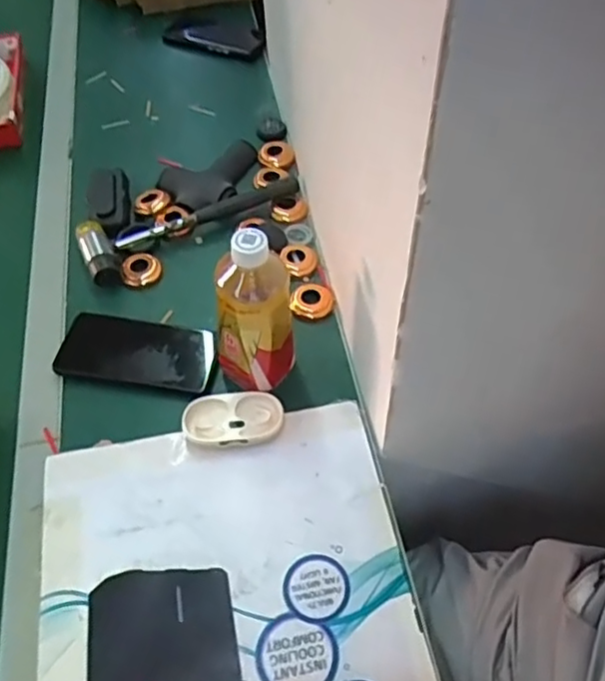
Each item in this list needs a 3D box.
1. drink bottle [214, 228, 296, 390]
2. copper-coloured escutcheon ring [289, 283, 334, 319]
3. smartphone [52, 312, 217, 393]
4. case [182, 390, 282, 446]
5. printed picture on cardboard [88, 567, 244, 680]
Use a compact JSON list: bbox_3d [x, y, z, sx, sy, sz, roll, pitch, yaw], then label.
[{"bbox_3d":[-0.047,-0.023,0.598,0.071,0.181,0.059,-4,54,-1],"label":"drink bottle"},{"bbox_3d":[0.011,-0.045,0.728,0.047,0.018,0.045,-1,54,1],"label":"copper-coloured escutcheon ring"},{"bbox_3d":[-0.175,0.010,0.684,0.162,0.011,0.082,8,55,7],"label":"smartphone"},{"bbox_3d":[-0.068,0.078,0.630,0.095,0.017,0.054,-6,54,-3],"label":"case"},{"bbox_3d":[-0.115,0.248,0.524,0.119,0.006,0.124,-12,55,-6],"label":"printed picture on cardboard"}]

